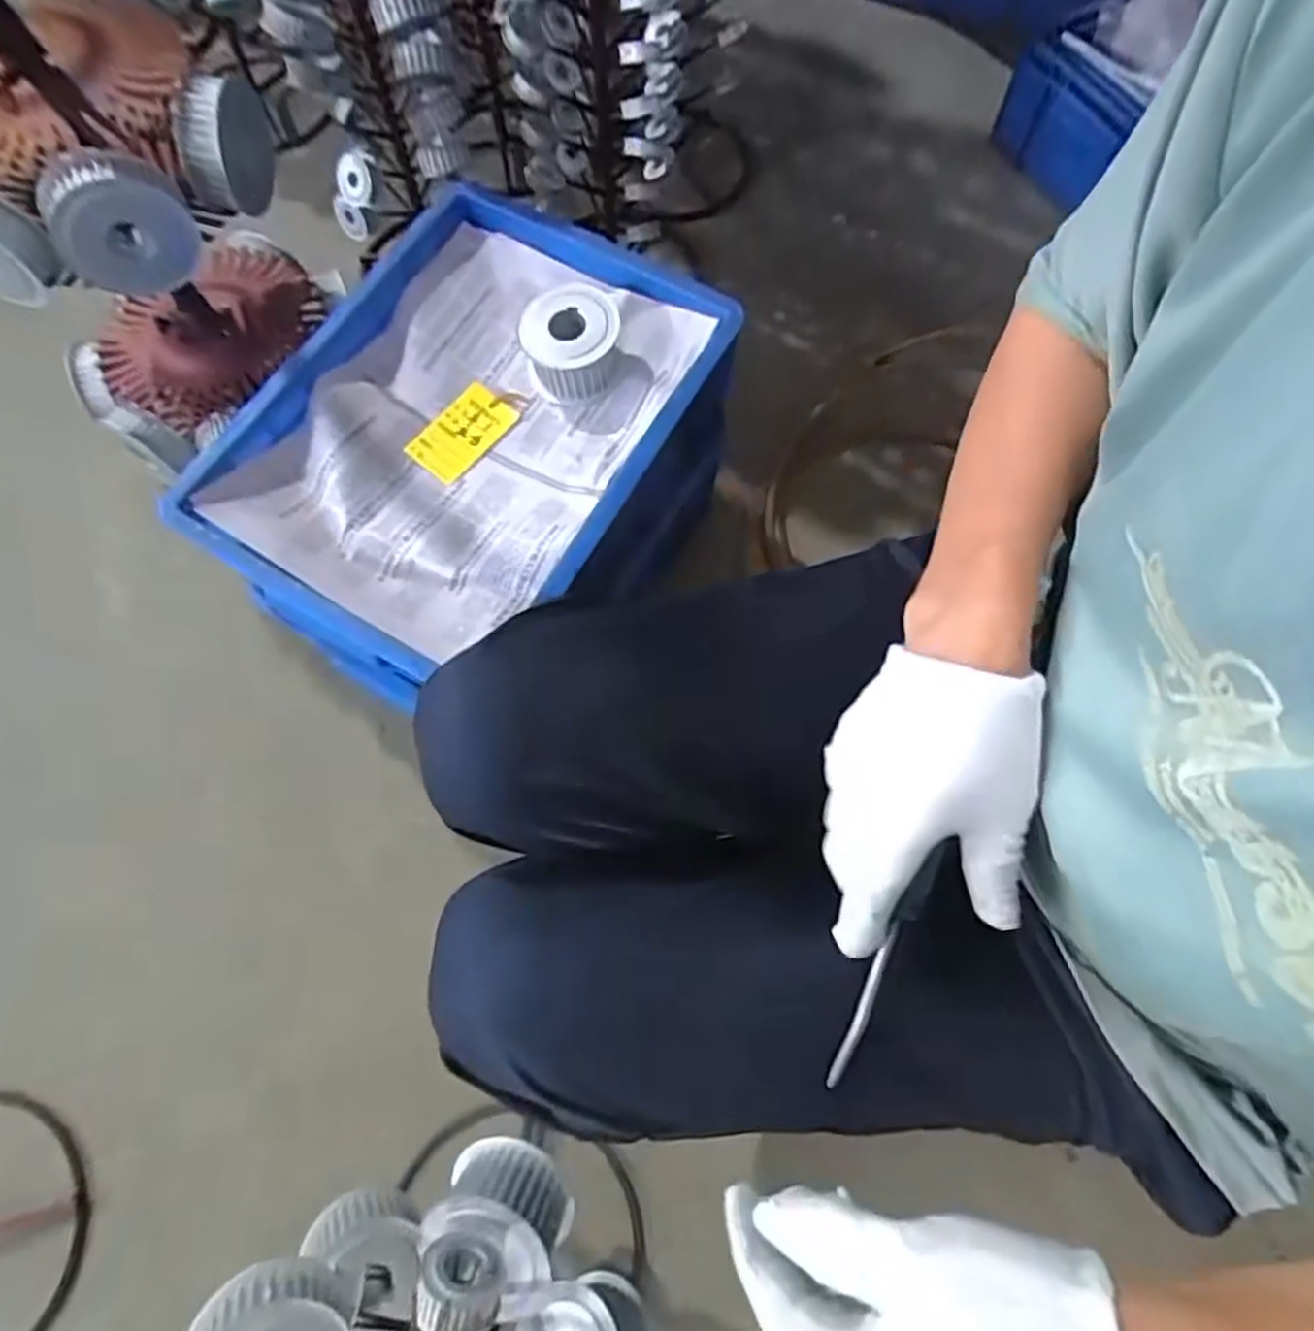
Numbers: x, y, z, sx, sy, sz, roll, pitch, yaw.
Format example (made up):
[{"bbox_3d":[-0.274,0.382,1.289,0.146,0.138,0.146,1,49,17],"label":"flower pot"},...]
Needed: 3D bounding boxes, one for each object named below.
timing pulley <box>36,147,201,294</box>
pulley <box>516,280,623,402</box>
[{"bbox_3d":[-0.404,-0.333,0.569,0.096,0.091,0.026,-29,72,-11],"label":"timing pulley"},{"bbox_3d":[-0.074,-0.280,0.652,0.081,0.050,0.084,-5,69,-2],"label":"pulley"}]

